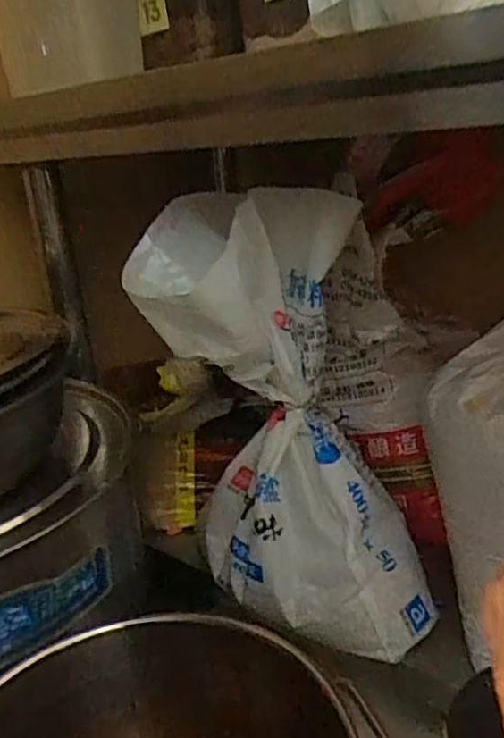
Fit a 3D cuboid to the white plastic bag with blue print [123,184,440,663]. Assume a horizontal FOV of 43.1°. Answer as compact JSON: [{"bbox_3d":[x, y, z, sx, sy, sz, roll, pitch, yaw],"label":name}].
[{"bbox_3d":[0.051,0.052,0.709,0.276,0.451,0.186,0,21,17],"label":"white plastic bag with blue print"}]

